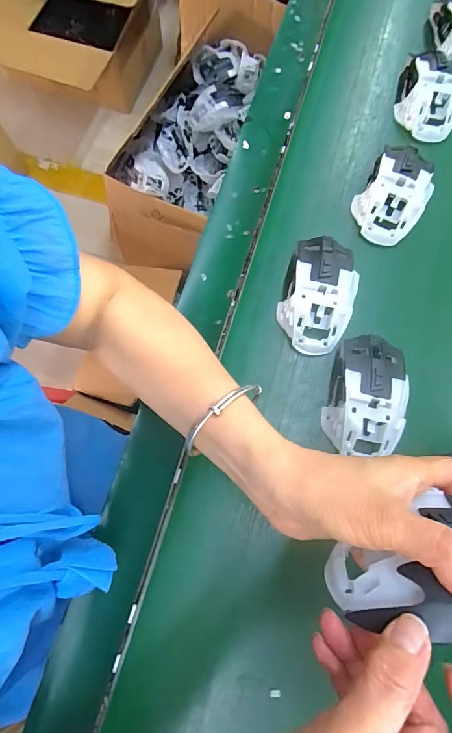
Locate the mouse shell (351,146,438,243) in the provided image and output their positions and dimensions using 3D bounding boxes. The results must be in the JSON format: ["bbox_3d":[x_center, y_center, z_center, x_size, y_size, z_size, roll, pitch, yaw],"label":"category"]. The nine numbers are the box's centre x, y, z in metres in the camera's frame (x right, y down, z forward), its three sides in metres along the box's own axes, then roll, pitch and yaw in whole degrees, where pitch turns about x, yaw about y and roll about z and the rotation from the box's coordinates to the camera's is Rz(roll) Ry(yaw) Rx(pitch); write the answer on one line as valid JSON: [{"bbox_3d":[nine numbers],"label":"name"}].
[{"bbox_3d":[0.177,-0.182,0.379,0.065,0.036,0.107,33,77,7],"label":"mouse shell"}]

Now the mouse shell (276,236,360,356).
[{"bbox_3d":[0.089,-0.072,0.347,0.063,0.039,0.113,19,75,4],"label":"mouse shell"}]

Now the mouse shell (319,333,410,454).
[{"bbox_3d":[0.124,0.023,0.322,0.061,0.037,0.106,11,75,2],"label":"mouse shell"}]

